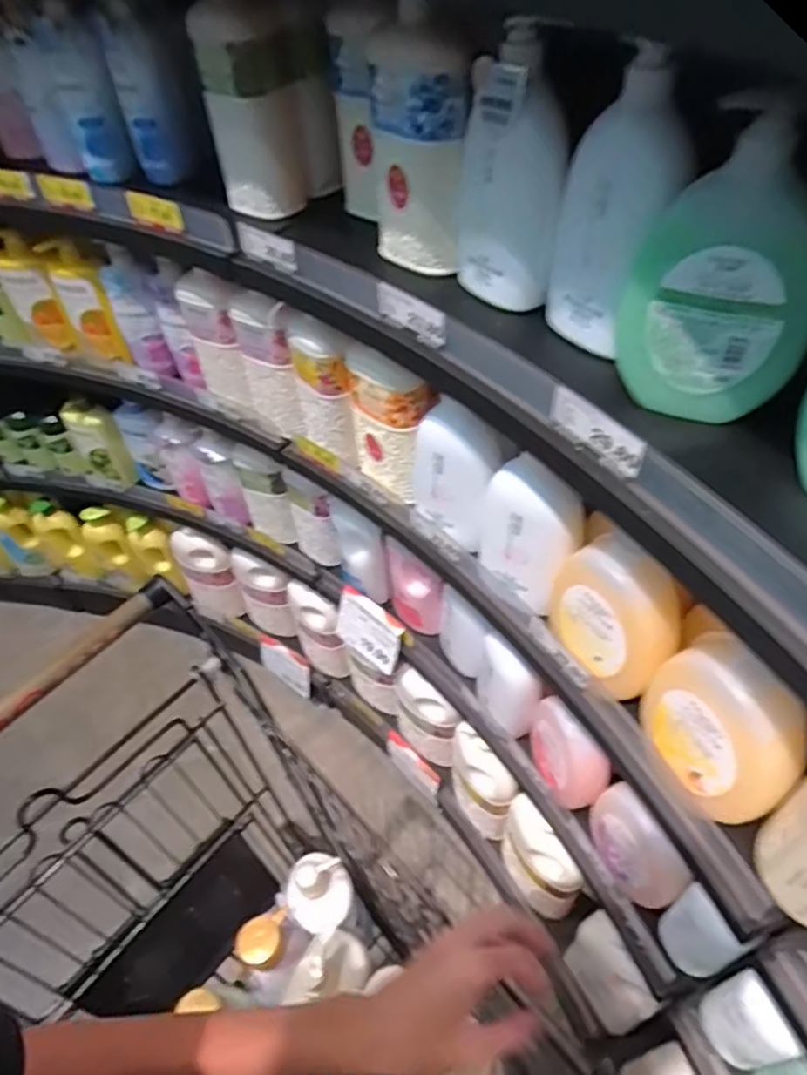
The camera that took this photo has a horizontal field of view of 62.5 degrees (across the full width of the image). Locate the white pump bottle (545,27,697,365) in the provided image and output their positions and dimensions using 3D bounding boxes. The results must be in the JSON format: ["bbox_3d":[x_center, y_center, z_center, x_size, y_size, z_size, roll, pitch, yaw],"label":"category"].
[{"bbox_3d":[0.173,-0.266,0.547,0.053,0.211,0.094,-29,52,-20],"label":"white pump bottle"}]

